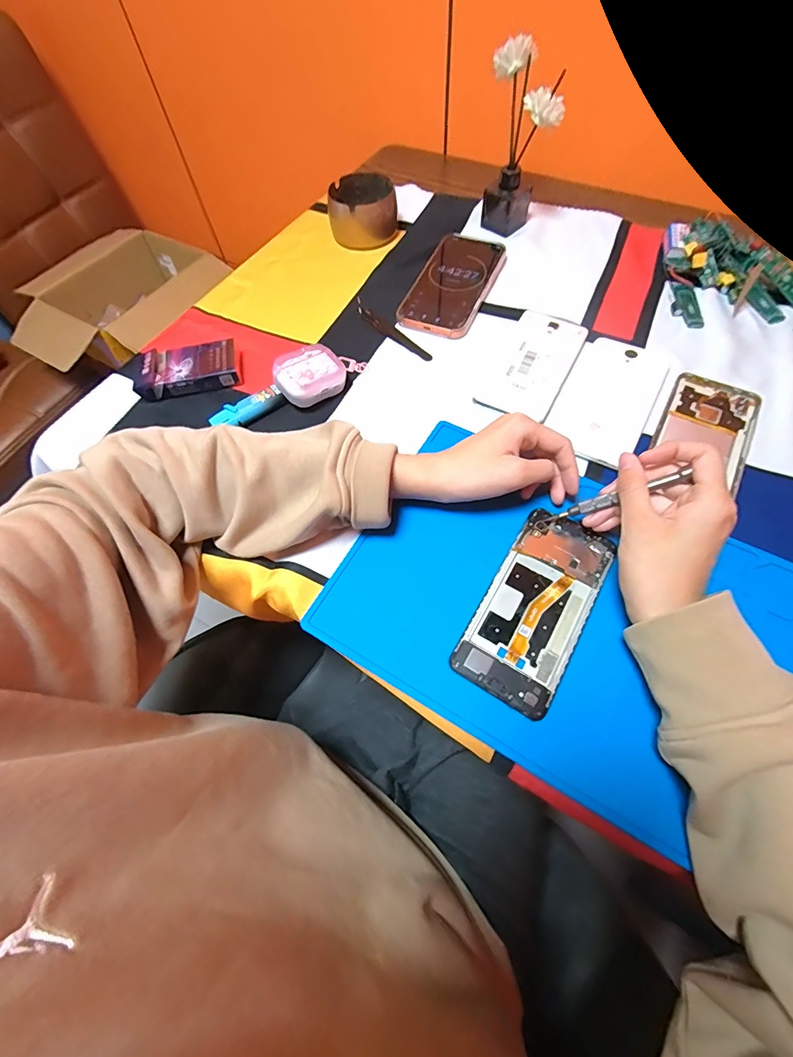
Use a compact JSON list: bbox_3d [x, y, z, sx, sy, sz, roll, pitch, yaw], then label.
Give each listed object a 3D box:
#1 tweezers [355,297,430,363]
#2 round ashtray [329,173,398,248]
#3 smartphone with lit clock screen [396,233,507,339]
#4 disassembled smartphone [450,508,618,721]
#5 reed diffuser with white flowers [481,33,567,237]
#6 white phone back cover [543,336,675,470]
[{"bbox_3d":[-0.007,-0.220,0.465,0.016,0.005,0.128,-40,68,-16],"label":"tweezers"},{"bbox_3d":[-0.043,-0.405,0.545,0.087,0.056,0.098,-10,63,-2],"label":"round ashtray"},{"bbox_3d":[0.072,-0.291,0.493,0.083,0.017,0.181,21,66,13],"label":"smartphone with lit clock screen"},{"bbox_3d":[0.105,0.056,0.311,0.070,0.006,0.147,29,68,16],"label":"disassembled smartphone"},{"bbox_3d":[0.141,-0.443,0.491,0.063,0.157,0.071,-5,63,0],"label":"reed diffuser with white flowers"},{"bbox_3d":[0.203,-0.127,0.401,0.082,0.008,0.151,27,67,16],"label":"white phone back cover"}]

